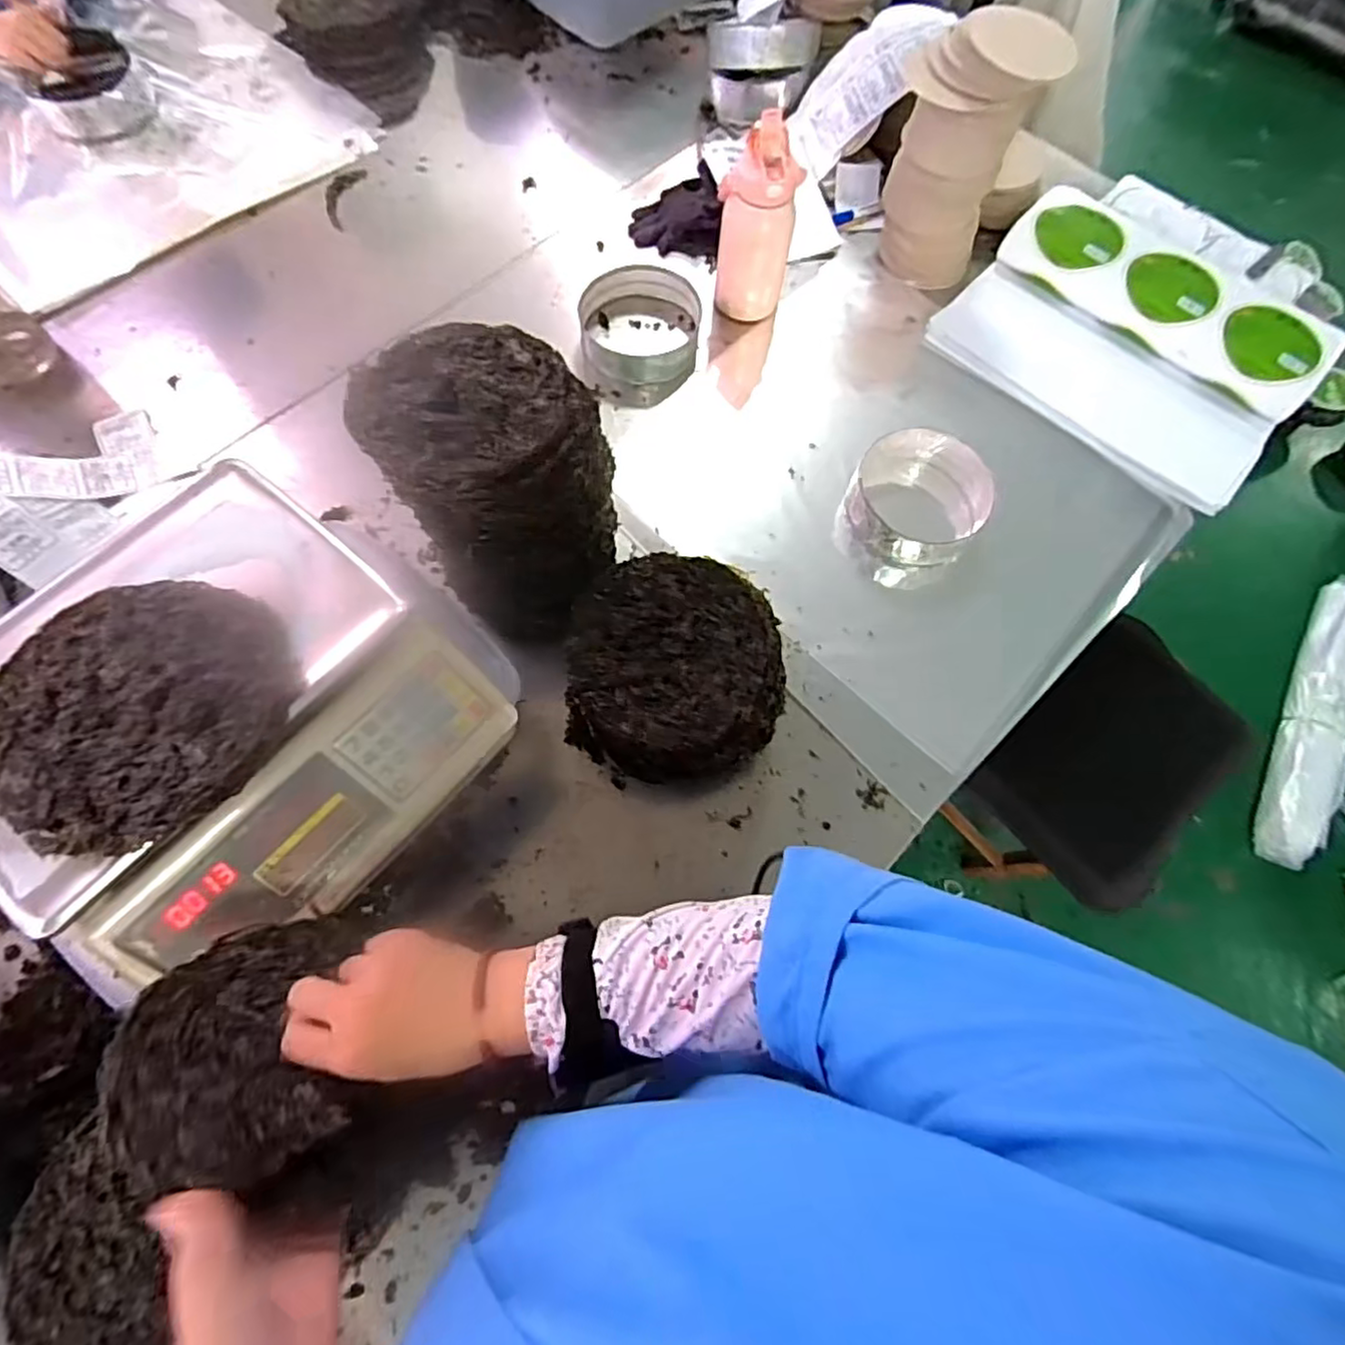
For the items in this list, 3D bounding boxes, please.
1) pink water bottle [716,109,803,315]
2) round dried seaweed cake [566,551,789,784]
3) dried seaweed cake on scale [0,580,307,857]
[{"bbox_3d":[0.120,-0.634,0.966,0.080,0.249,0.100,-27,72,-12],"label":"pink water bottle"},{"bbox_3d":[-0.003,0.009,0.741,0.213,0.185,0.196,1,69,-2],"label":"round dried seaweed cake"},{"bbox_3d":[-0.381,0.022,0.476,0.200,0.015,0.194,25,70,7],"label":"dried seaweed cake on scale"}]

